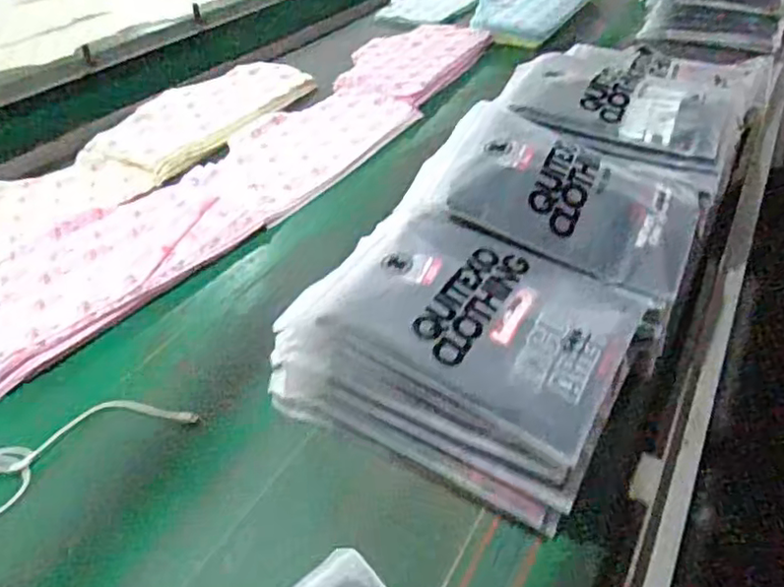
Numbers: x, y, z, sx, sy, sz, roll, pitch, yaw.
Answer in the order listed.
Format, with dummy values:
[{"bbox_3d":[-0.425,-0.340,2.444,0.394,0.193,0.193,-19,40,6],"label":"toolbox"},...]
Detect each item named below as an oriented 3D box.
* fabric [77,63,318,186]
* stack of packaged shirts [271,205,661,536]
[{"bbox_3d":[-0.426,-0.418,1.436,0.276,0.046,0.605,14,42,24],"label":"fabric"},{"bbox_3d":[0.077,0.054,0.728,0.370,0.143,0.265,21,44,24],"label":"stack of packaged shirts"}]

